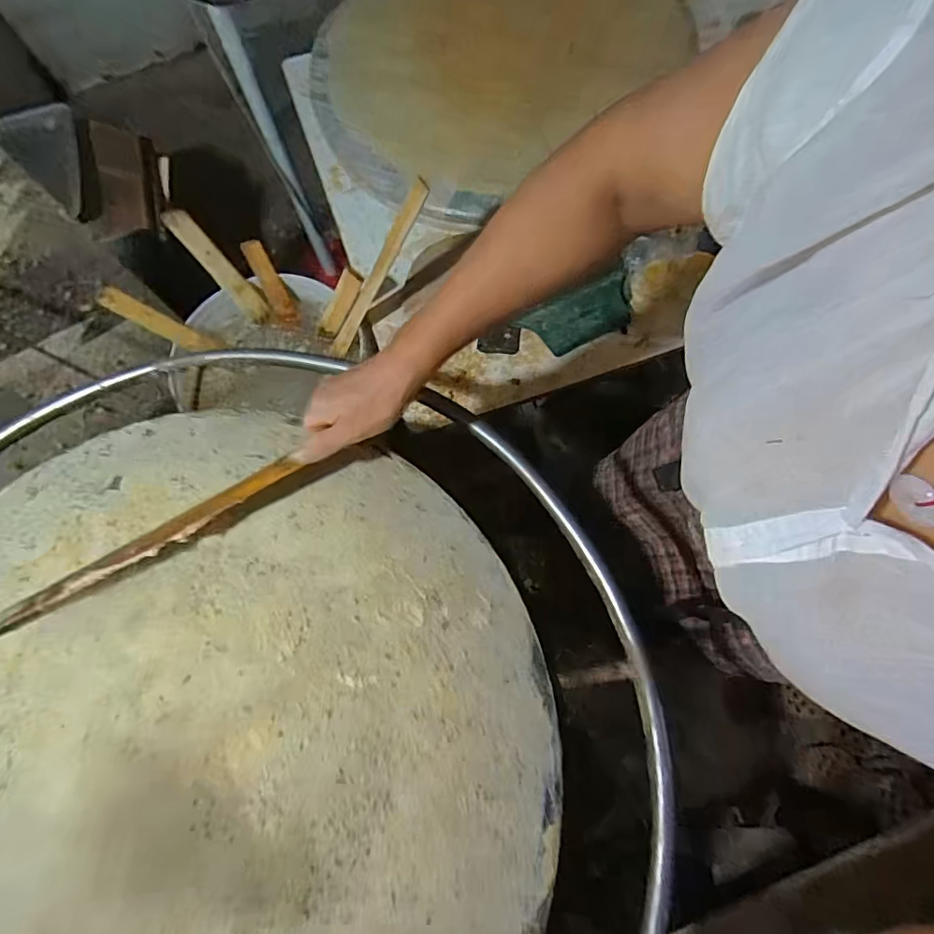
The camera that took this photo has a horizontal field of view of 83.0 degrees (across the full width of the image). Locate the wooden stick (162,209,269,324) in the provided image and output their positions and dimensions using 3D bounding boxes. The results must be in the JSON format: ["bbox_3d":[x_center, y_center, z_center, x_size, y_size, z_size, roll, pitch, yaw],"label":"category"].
[{"bbox_3d":[-0.367,-0.294,0.787,0.032,0.188,0.019,-48,43,-12],"label":"wooden stick"}]

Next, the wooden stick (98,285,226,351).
[{"bbox_3d":[-0.431,-0.202,0.751,0.018,0.153,0.028,-8,65,44],"label":"wooden stick"}]

